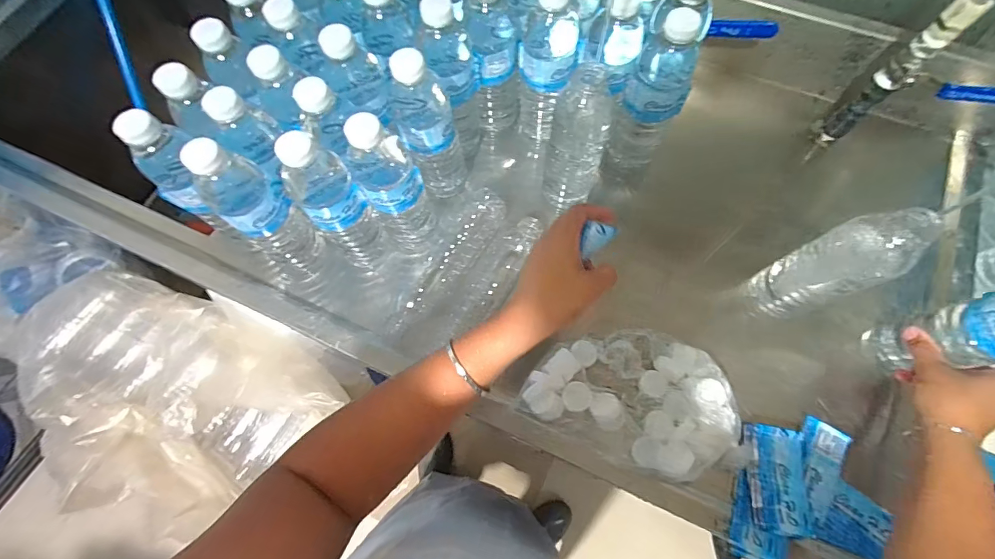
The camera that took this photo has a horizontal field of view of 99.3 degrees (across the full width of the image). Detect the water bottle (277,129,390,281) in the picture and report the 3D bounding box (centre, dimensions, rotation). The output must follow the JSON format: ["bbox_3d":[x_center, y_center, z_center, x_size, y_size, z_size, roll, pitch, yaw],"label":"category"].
[{"bbox_3d":[-0.165,-0.070,0.453,0.056,0.197,0.062,-39,73,-12],"label":"water bottle"}]

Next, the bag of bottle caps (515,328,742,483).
[{"bbox_3d":[0.147,0.121,0.462,0.214,0.040,0.146,24,72,10],"label":"bag of bottle caps"}]

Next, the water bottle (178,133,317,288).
[{"bbox_3d":[-0.261,-0.071,0.450,0.076,0.198,0.071,37,75,14],"label":"water bottle"}]

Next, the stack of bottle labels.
[{"bbox_3d":[0.291,0.205,0.435,0.059,0.017,0.099,4,70,3],"label":"stack of bottle labels"}]

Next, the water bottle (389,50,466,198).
[{"bbox_3d":[-0.076,-0.167,0.479,0.066,0.202,0.056,-10,70,-2],"label":"water bottle"}]

